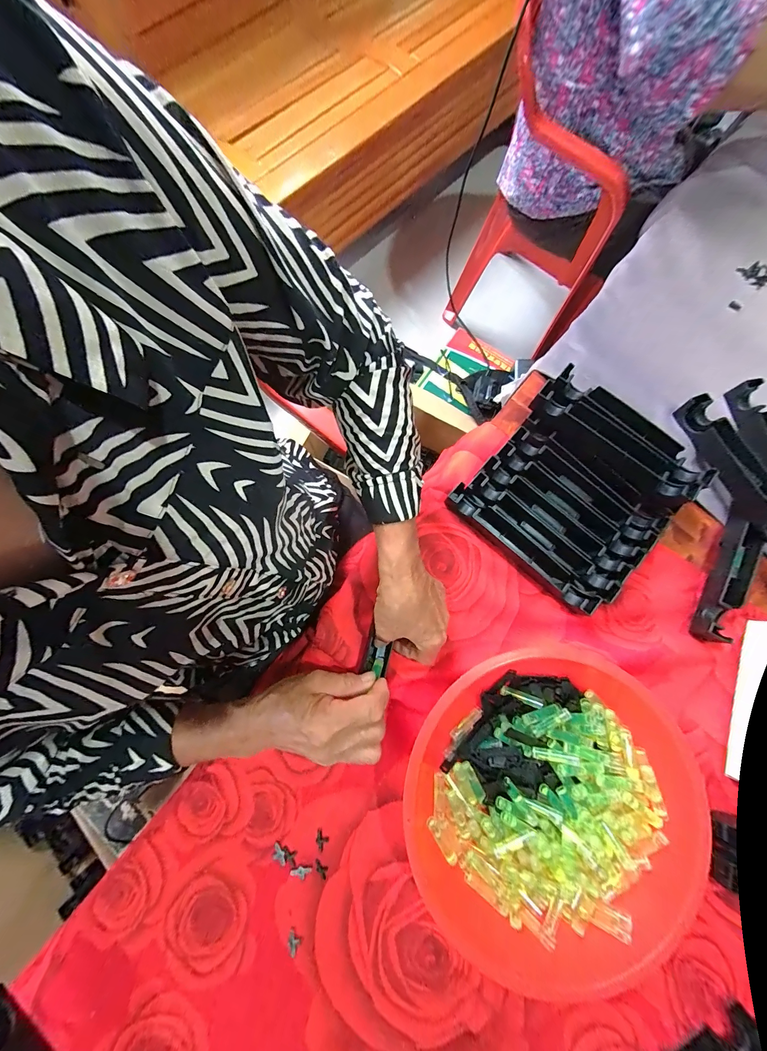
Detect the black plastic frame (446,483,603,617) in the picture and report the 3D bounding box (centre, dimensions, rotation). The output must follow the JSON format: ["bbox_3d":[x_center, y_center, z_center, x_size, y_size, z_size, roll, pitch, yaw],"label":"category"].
[{"bbox_3d":[0.152,0.027,0.382,0.193,0.024,0.026,41,81,8],"label":"black plastic frame"}]

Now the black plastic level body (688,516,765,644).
[{"bbox_3d":[0.381,0.062,0.379,0.034,0.027,0.139,27,79,5],"label":"black plastic level body"}]

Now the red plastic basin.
[{"bbox_3d":[0.143,0.240,0.320,0.243,0.083,0.233,0,78,0],"label":"red plastic basin"}]

